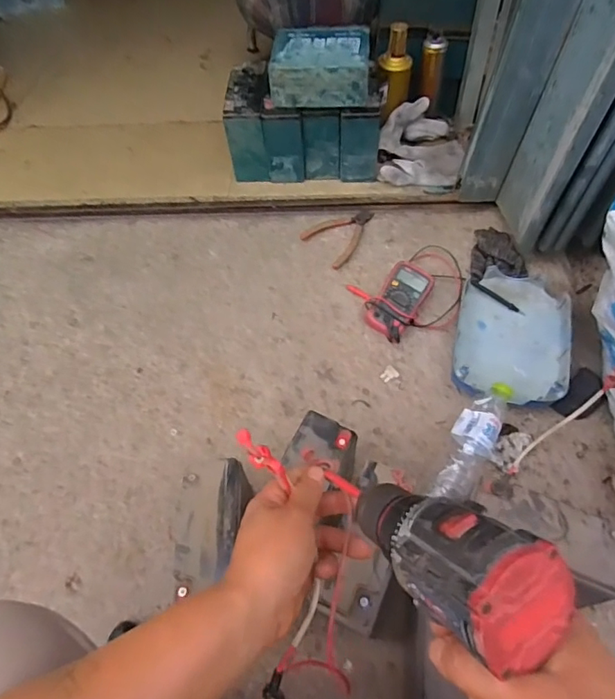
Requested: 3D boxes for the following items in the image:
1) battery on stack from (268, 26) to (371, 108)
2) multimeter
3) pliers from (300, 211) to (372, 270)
[{"bbox_3d":[0.025,-0.536,0.960,0.183,0.065,0.144,2,55,5],"label":"battery on stack"},{"bbox_3d":[0.163,-0.085,0.921,0.083,0.054,0.140,31,68,17],"label":"multimeter"},{"bbox_3d":[0.075,-0.232,1.015,0.141,0.017,0.112,-36,66,-15],"label":"pliers"}]

